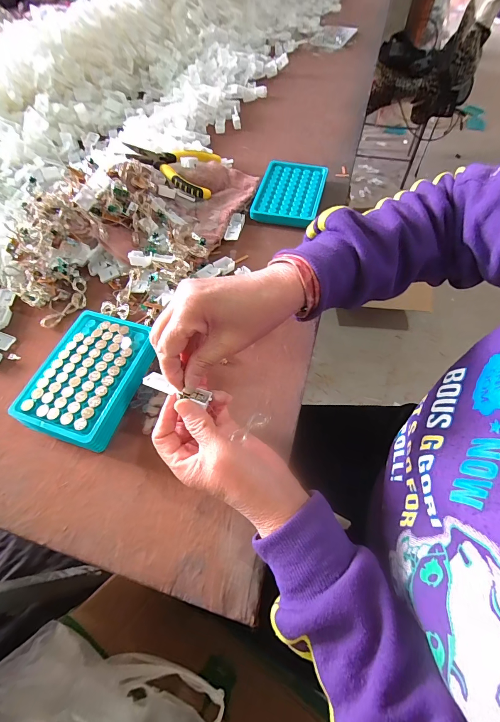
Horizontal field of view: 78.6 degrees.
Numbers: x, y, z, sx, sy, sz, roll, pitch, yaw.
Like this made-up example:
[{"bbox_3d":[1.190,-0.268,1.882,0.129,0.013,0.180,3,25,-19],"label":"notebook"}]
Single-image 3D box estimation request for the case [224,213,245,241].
[{"bbox_3d":[-0.022,-0.196,0.451,0.020,0.010,0.056,12,63,9],"label":"case"}]

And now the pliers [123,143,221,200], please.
[{"bbox_3d":[-0.128,-0.315,0.486,0.149,0.016,0.091,13,68,-5],"label":"pliers"}]

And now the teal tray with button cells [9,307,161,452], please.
[{"bbox_3d":[-0.166,0.018,0.323,0.102,0.036,0.133,15,63,11],"label":"teal tray with button cells"}]

